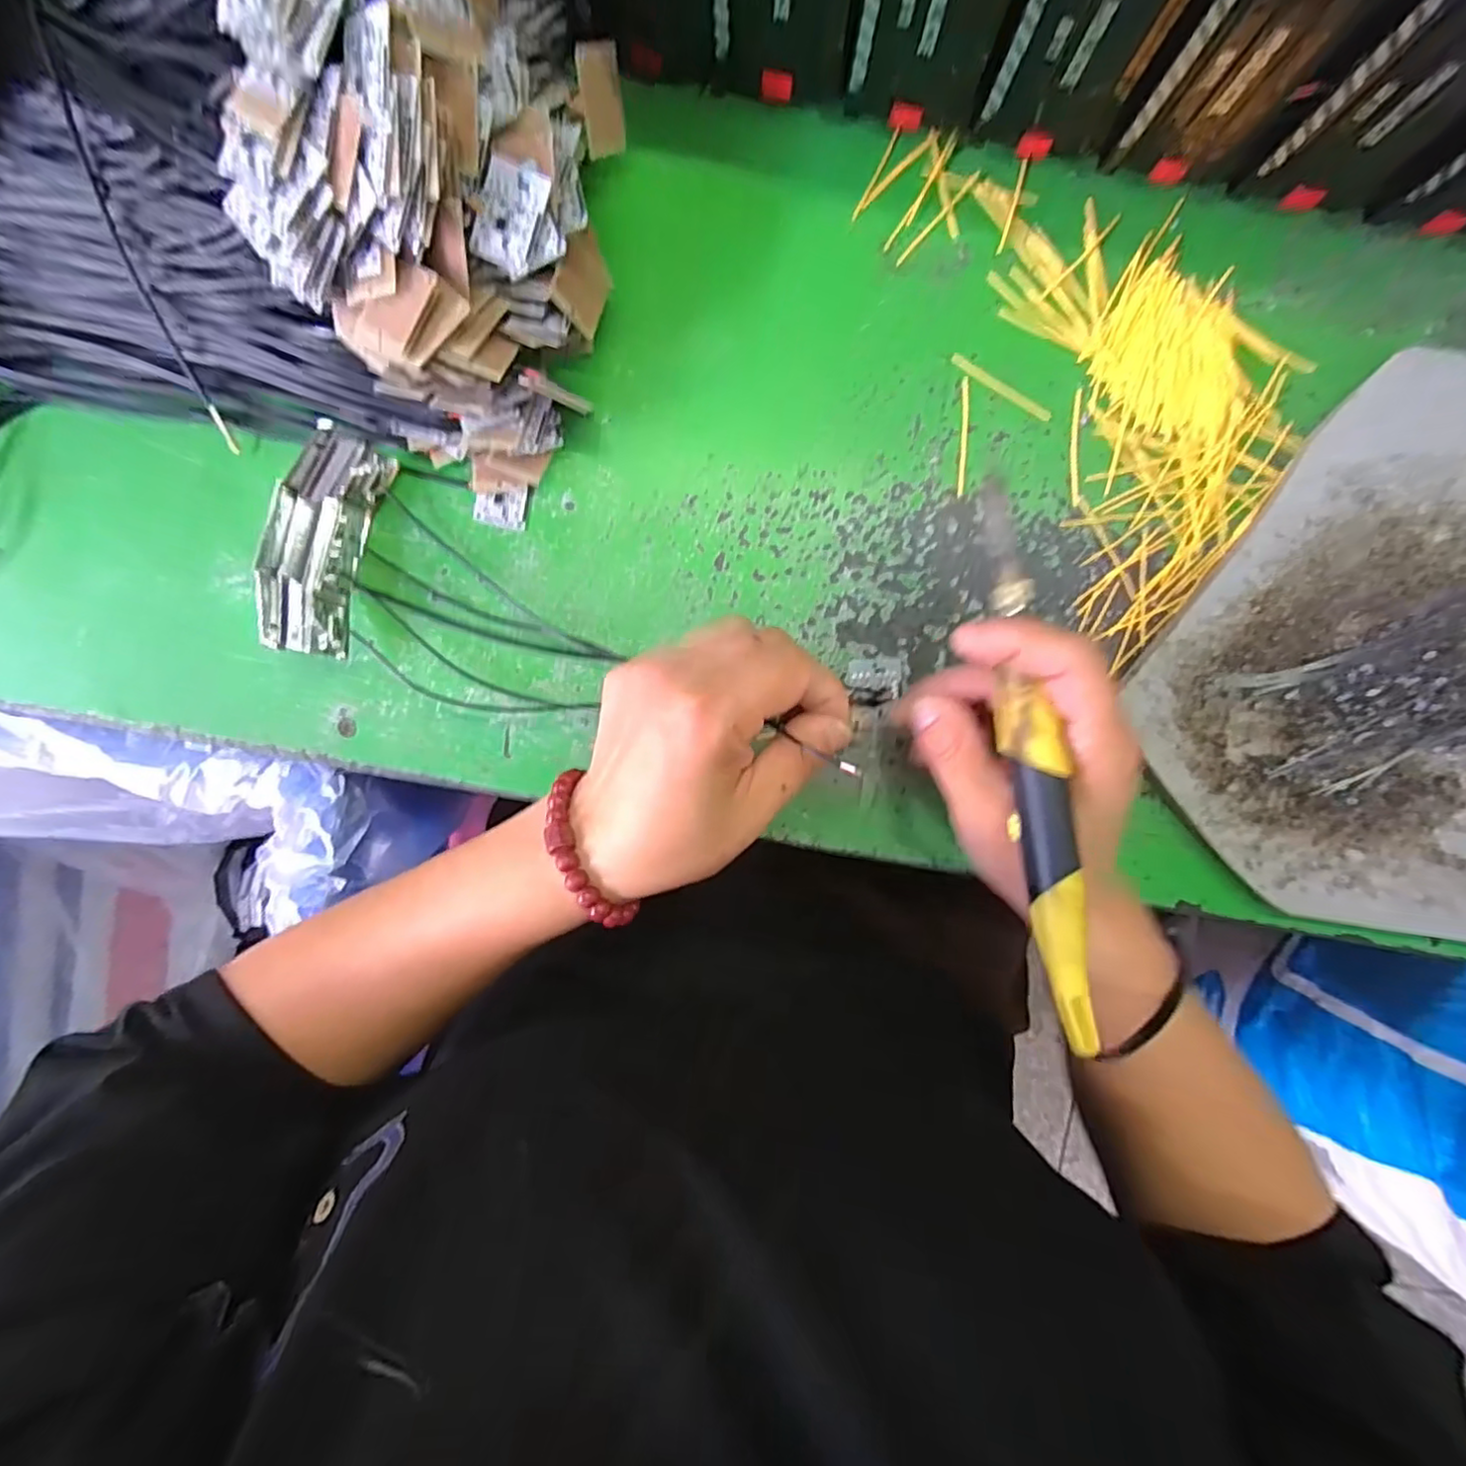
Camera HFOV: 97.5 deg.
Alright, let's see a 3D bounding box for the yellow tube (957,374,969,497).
[{"bbox_3d":[0.108,-0.137,0.299,0.004,0.004,0.054,2,94,2],"label":"yellow tube"}]

